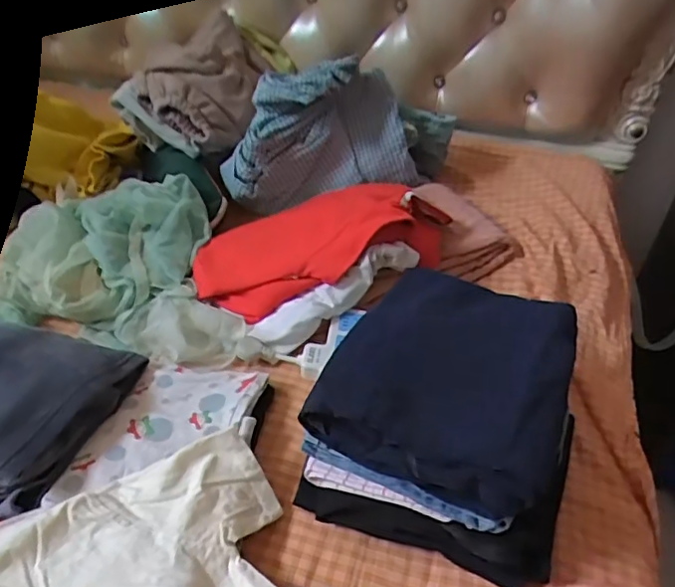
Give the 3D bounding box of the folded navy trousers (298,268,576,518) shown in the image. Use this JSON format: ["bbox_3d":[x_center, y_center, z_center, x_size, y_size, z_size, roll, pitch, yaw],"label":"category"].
[{"bbox_3d":[0.111,0.076,0.553,0.208,0.057,0.246,15,39,18],"label":"folded navy trousers"}]

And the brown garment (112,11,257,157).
[{"bbox_3d":[-0.252,-0.361,0.979,0.249,0.177,0.182,-8,38,-12],"label":"brown garment"}]

